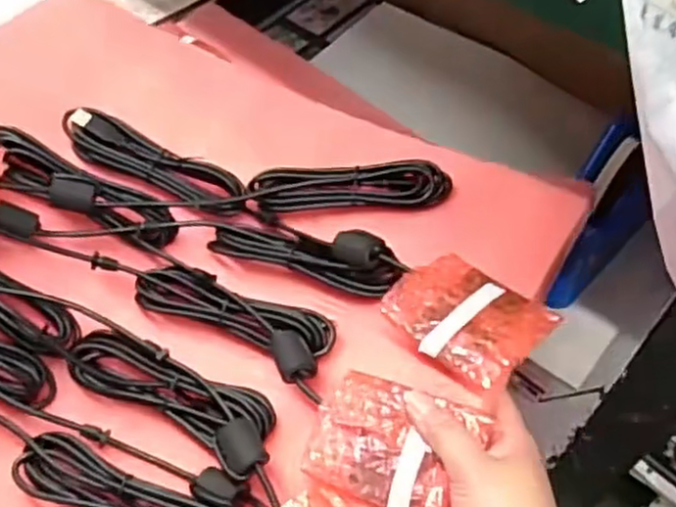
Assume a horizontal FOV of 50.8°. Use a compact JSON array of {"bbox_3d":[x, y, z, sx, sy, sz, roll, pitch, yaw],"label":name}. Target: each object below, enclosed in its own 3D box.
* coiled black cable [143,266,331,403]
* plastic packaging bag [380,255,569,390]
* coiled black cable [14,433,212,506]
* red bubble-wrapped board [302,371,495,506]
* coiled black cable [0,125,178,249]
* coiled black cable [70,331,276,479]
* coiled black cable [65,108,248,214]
[{"bbox_3d":[-0.068,0.040,0.497,0.158,0.038,0.055,30,60,18],"label":"coiled black cable"},{"bbox_3d":[0.080,0.038,0.441,0.092,0.010,0.070,32,59,34],"label":"plastic packaging bag"},{"bbox_3d":[-0.130,0.153,0.437,0.139,0.027,0.037,22,57,13],"label":"coiled black cable"},{"bbox_3d":[0.031,0.112,0.418,0.092,0.010,0.070,14,70,25],"label":"red bubble-wrapped board"},{"bbox_3d":[-0.190,-0.048,0.525,0.147,0.026,0.045,27,60,-9],"label":"coiled black cable"},{"bbox_3d":[-0.108,0.088,0.464,0.159,0.033,0.049,27,59,16],"label":"coiled black cable"},{"bbox_3d":[-0.144,-0.070,0.558,0.151,0.019,0.038,25,61,2],"label":"coiled black cable"}]

